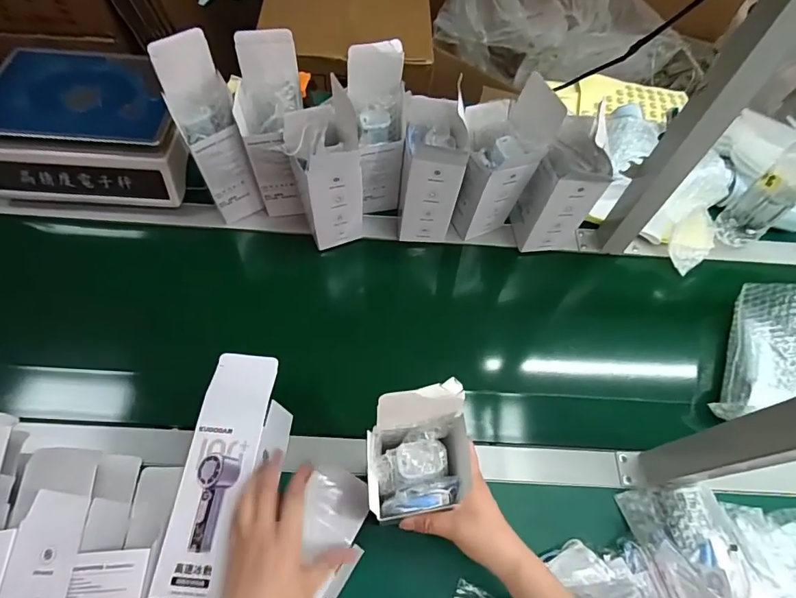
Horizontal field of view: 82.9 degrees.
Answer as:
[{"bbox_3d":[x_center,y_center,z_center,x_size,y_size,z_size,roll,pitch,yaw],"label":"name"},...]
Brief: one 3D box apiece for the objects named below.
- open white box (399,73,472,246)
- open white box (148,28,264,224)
[{"bbox_3d":[0.047,-0.177,0.616,0.078,0.217,0.083,6,62,0],"label":"open white box"},{"bbox_3d":[-0.250,-0.219,0.614,0.070,0.237,0.085,-19,65,-13],"label":"open white box"}]

